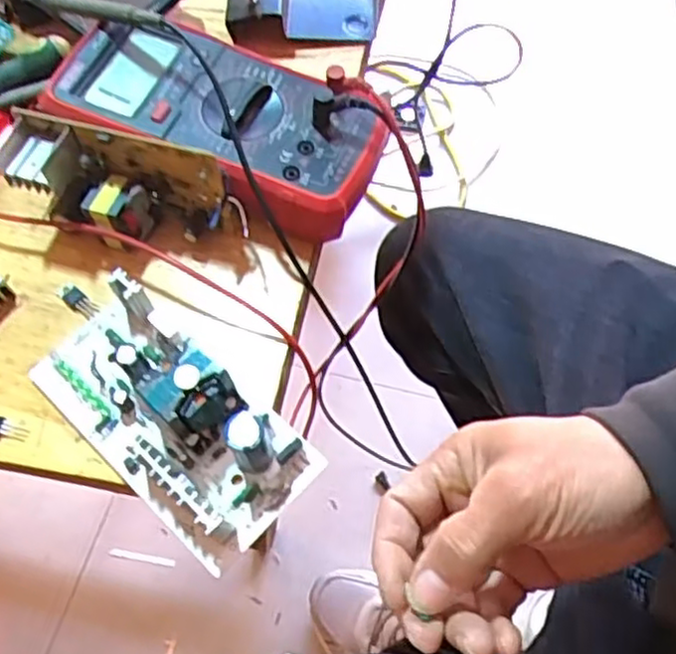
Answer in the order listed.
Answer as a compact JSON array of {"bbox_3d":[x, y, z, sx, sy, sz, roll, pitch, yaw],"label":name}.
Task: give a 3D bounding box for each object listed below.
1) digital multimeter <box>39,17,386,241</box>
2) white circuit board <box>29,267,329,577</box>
[{"bbox_3d":[-0.067,-0.119,0.401,0.181,0.039,0.090,18,65,13],"label":"digital multimeter"},{"bbox_3d":[-0.085,0.036,0.338,0.145,0.043,0.070,39,71,21],"label":"white circuit board"}]

